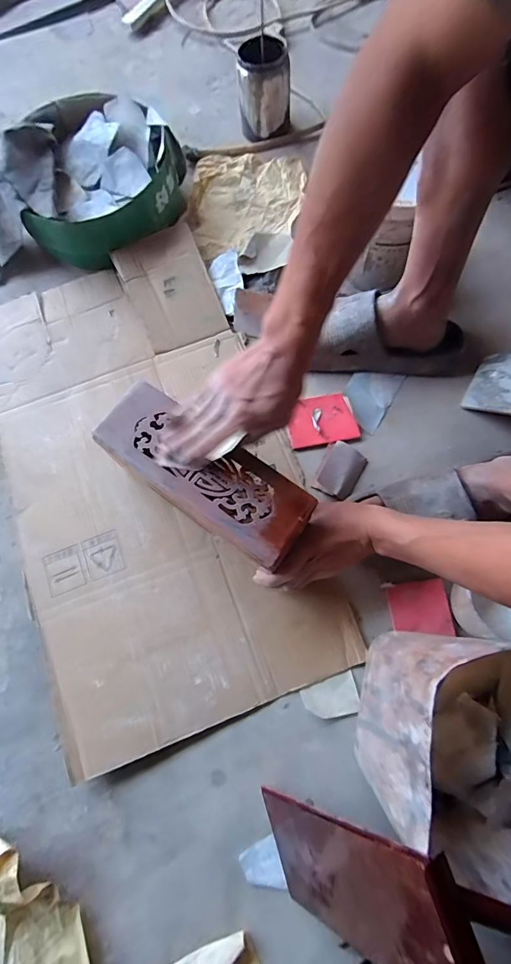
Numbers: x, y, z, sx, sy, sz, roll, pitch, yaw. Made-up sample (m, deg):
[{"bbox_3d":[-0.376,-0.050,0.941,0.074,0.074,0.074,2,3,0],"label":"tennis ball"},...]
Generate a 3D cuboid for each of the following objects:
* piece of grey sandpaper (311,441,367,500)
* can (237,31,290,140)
[{"bbox_3d":[0.120,-0.018,0.587,0.057,0.011,0.076,27,78,7],"label":"piece of grey sandpaper"},{"bbox_3d":[0.015,-0.689,0.732,0.088,0.115,0.089,0,76,1],"label":"can"}]

